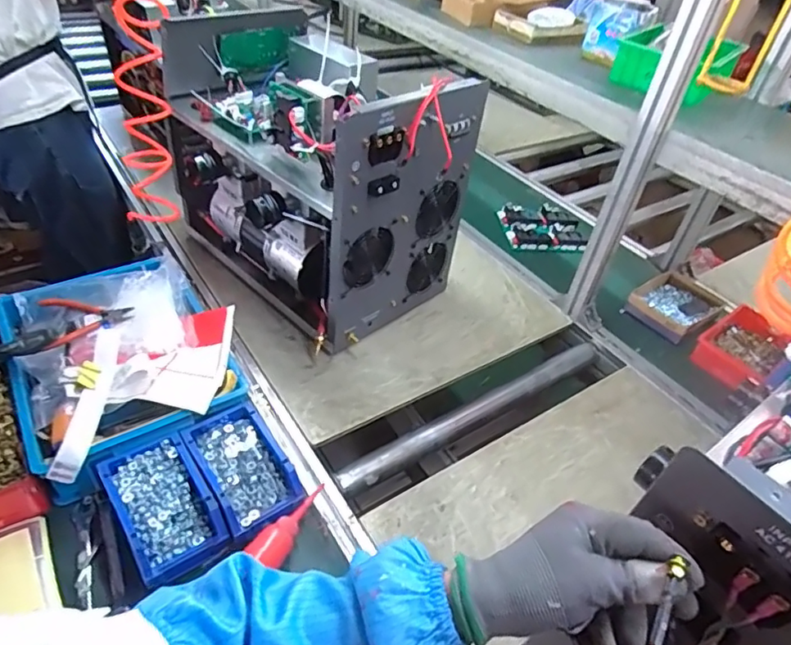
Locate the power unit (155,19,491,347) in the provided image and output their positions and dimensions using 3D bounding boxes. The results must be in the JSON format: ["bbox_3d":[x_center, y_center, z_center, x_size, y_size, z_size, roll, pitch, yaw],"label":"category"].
[{"bbox_3d":[-0.183,-0.305,1.077,0.335,0.437,0.615,-31,54,-35],"label":"power unit"}]

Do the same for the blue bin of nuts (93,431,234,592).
[{"bbox_3d":[-0.287,0.229,0.680,0.103,0.052,0.171,-24,50,-30],"label":"blue bin of nuts"}]

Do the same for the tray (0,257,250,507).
[{"bbox_3d":[-0.421,0.031,0.837,0.305,0.100,0.387,-24,50,-30],"label":"tray"}]

